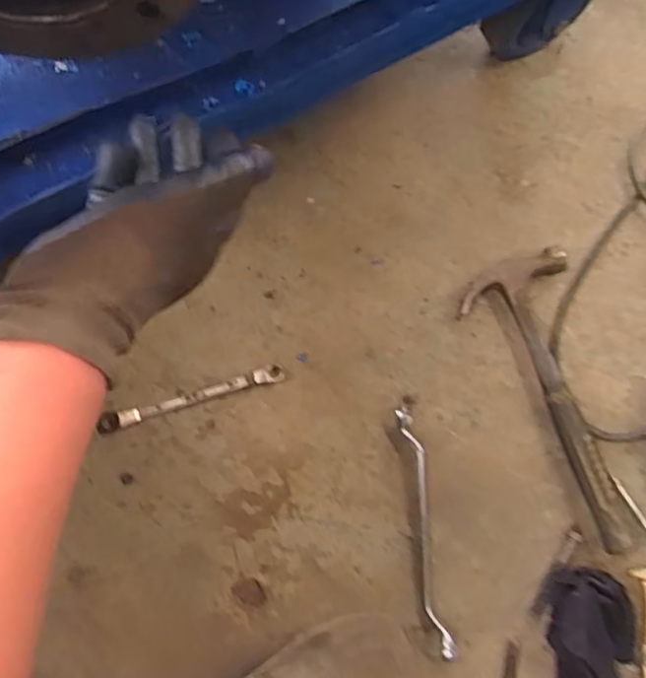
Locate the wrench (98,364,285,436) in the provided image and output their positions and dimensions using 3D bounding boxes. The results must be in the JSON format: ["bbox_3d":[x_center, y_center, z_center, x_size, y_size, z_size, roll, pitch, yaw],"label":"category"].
[{"bbox_3d":[-0.137,0.062,0.665,0.196,0.014,0.019,-17,79,-4],"label":"wrench"}]

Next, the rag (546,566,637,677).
[{"bbox_3d":[0.274,0.320,0.616,0.086,0.051,0.181,-8,78,-3],"label":"rag"}]

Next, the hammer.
[{"bbox_3d":[0.253,0.063,0.672,0.120,0.036,0.311,-18,79,-5],"label":"hammer"}]

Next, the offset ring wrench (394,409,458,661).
[{"bbox_3d":[0.105,0.195,0.647,0.026,0.028,0.247,-7,78,-2],"label":"offset ring wrench"}]

